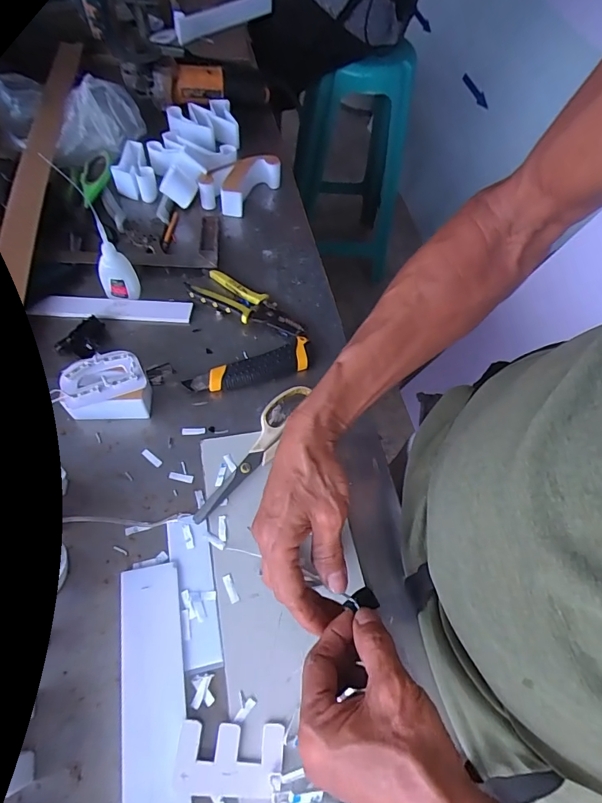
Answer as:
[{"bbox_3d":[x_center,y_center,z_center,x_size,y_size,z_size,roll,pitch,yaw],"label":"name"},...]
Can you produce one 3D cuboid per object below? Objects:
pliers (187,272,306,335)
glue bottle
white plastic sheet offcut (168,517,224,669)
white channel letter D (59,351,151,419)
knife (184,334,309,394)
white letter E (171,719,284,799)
[{"bbox_3d":[-0.069,-0.130,0.575,0.158,0.019,0.057,26,61,8],"label":"pliers"},{"bbox_3d":[-0.237,-0.194,0.515,0.047,0.163,0.053,-17,64,-16],"label":"glue bottle"},{"bbox_3d":[-0.100,0.175,0.405,0.039,0.004,0.126,-9,62,-9],"label":"white plastic sheet offcut"},{"bbox_3d":[-0.211,-0.011,0.478,0.085,0.052,0.061,-11,62,-13],"label":"white channel letter D"},{"bbox_3d":[-0.060,-0.040,0.522,0.153,0.020,0.036,-18,64,-16],"label":"knife"},{"bbox_3d":[-0.056,0.282,0.340,0.083,0.005,0.046,5,60,-4],"label":"white letter E"}]

